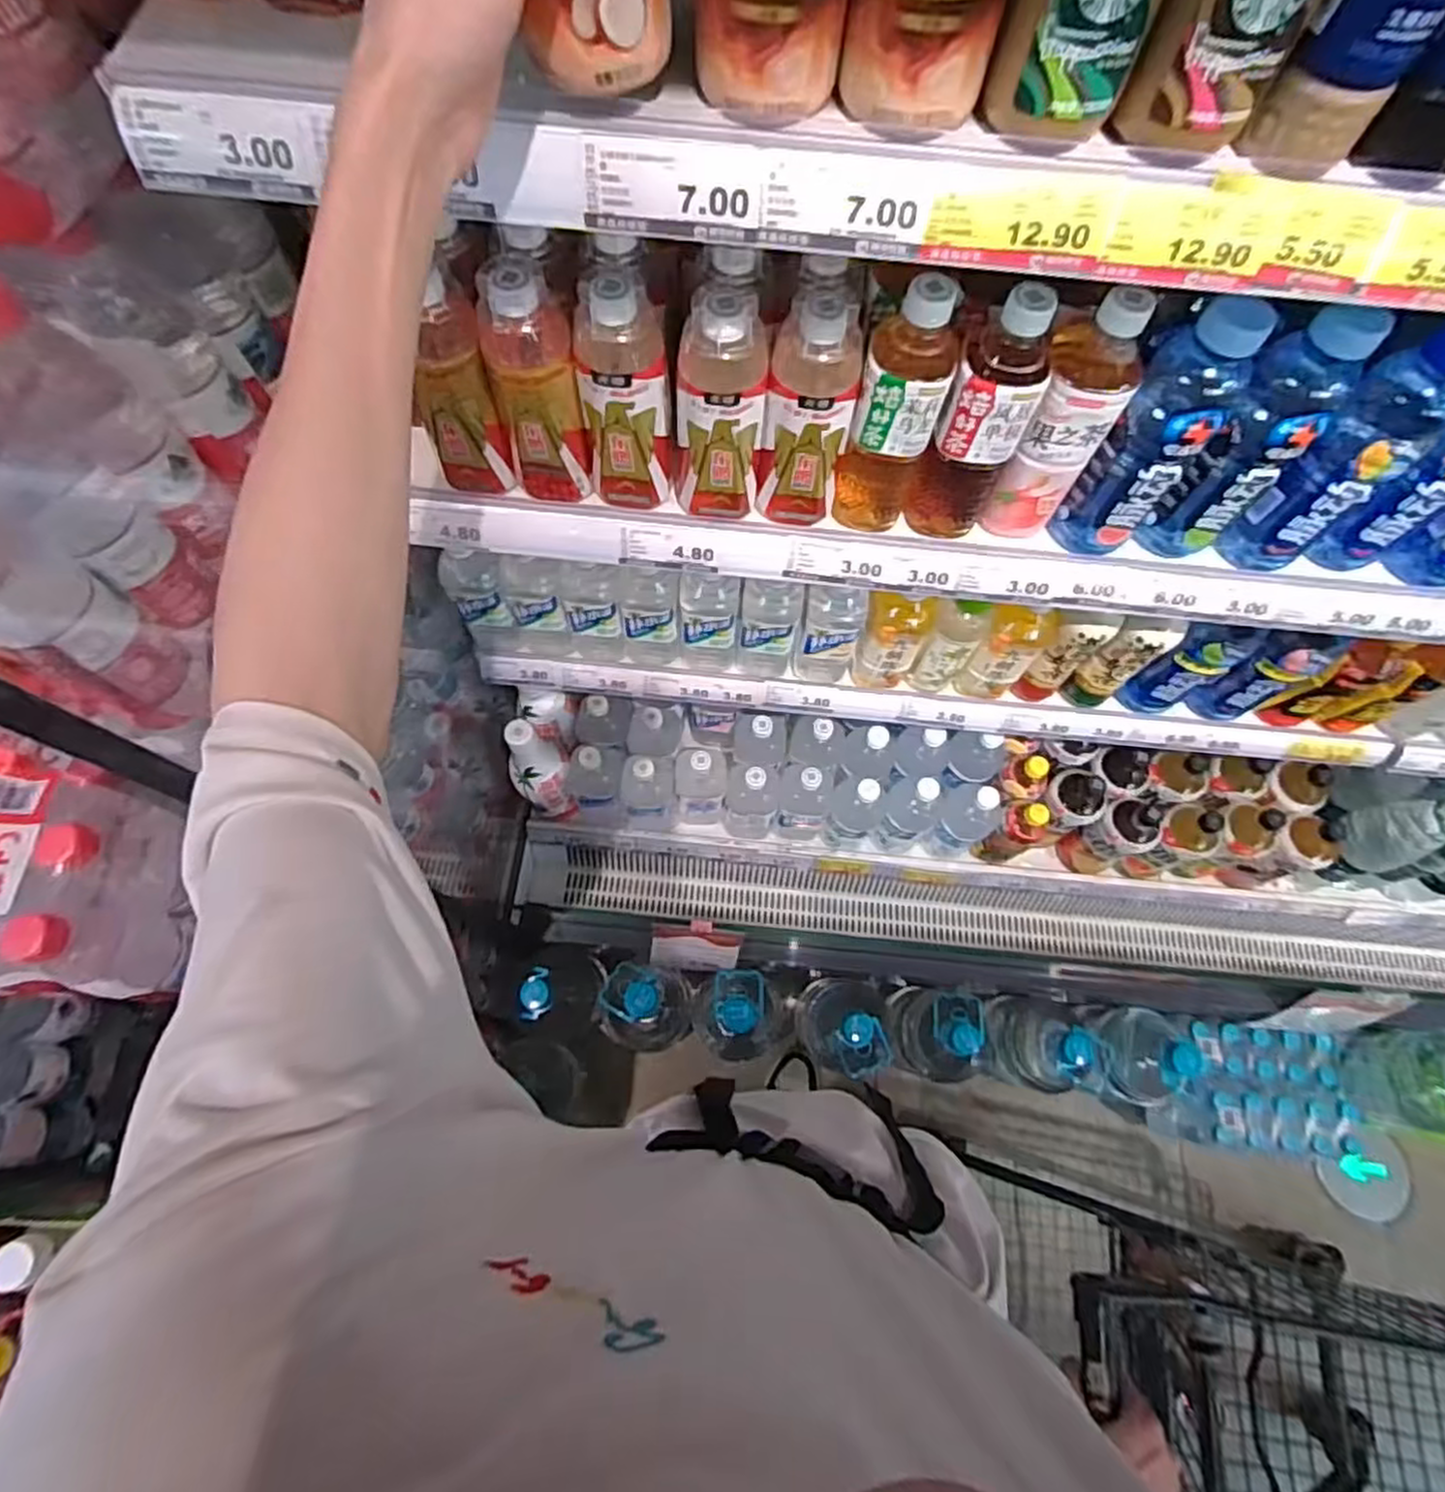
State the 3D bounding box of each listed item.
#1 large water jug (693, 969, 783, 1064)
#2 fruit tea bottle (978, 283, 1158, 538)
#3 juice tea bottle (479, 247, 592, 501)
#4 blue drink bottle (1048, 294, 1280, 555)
[{"bbox_3d":[0.036,0.489,1.316,0.174,0.324,0.155,-1,69,-2],"label":"large water jug"},{"bbox_3d":[0.256,-0.241,0.545,0.063,0.193,0.069,29,71,9],"label":"fruit tea bottle"},{"bbox_3d":[-0.140,-0.268,0.554,0.060,0.172,0.057,-9,70,-5],"label":"juice tea bottle"},{"bbox_3d":[0.321,-0.224,0.536,0.061,0.198,0.063,-43,76,-15],"label":"blue drink bottle"}]

